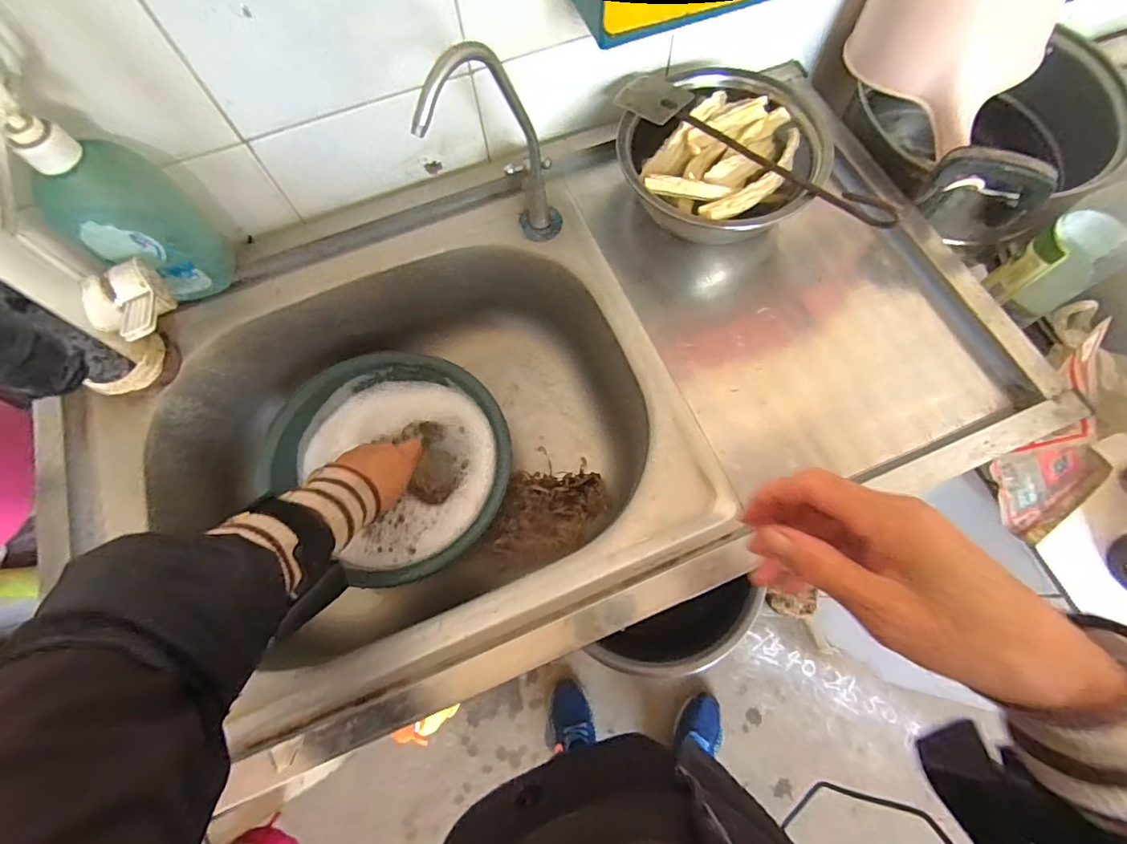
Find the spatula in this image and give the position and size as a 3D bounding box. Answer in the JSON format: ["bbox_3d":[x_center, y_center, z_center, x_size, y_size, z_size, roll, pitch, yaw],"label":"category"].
[{"bbox_3d":[0.162,-0.238,0.430,0.263,0.020,0.042,36,75,14],"label":"spatula"}]

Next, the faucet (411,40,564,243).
[{"bbox_3d":[-0.050,-0.208,0.392,0.050,0.223,0.068,30,97,12],"label":"faucet"}]

